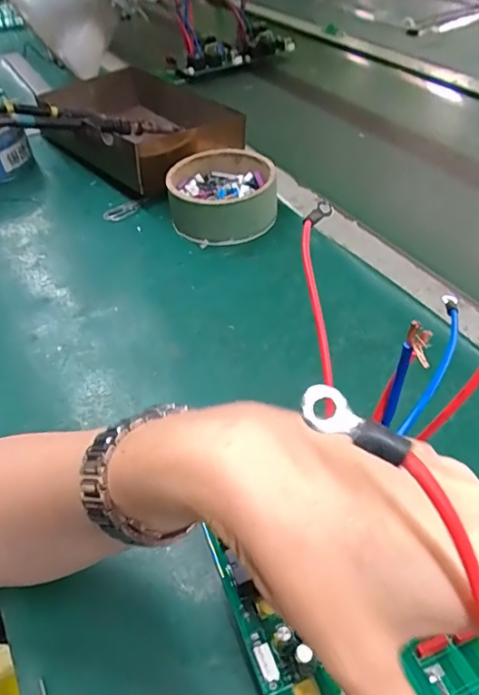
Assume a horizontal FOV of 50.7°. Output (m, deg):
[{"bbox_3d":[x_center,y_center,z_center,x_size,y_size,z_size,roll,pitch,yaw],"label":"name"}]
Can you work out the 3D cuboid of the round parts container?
[{"bbox_3d":[-0.019,-0.171,0.574,0.118,0.057,0.134,-7,45,-2],"label":"round parts container"}]

